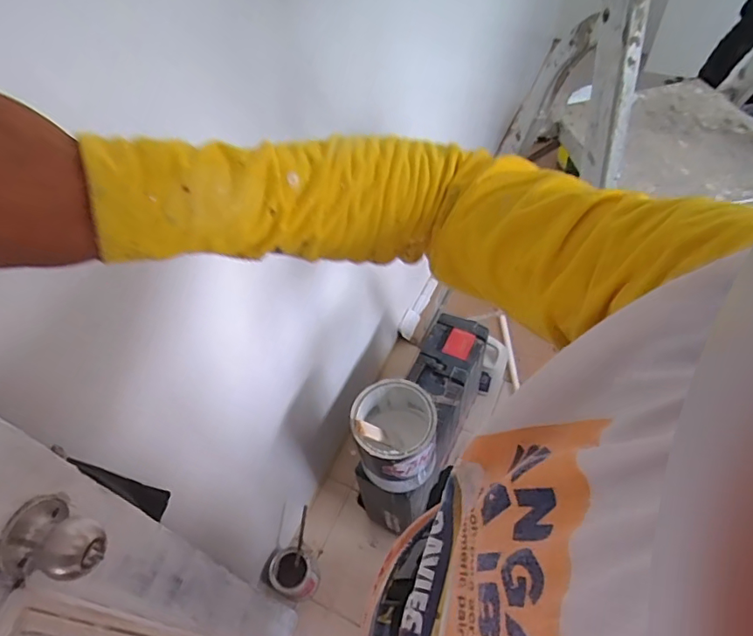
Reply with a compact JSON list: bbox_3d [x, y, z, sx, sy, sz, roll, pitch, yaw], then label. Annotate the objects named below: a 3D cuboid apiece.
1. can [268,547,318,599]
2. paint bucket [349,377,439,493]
[{"bbox_3d":[-0.212,0.681,1.353,0.114,0.125,0.108,-2,54,3],"label":"can"},{"bbox_3d":[0.040,0.248,1.077,0.164,0.205,0.173,-2,54,3],"label":"paint bucket"}]

